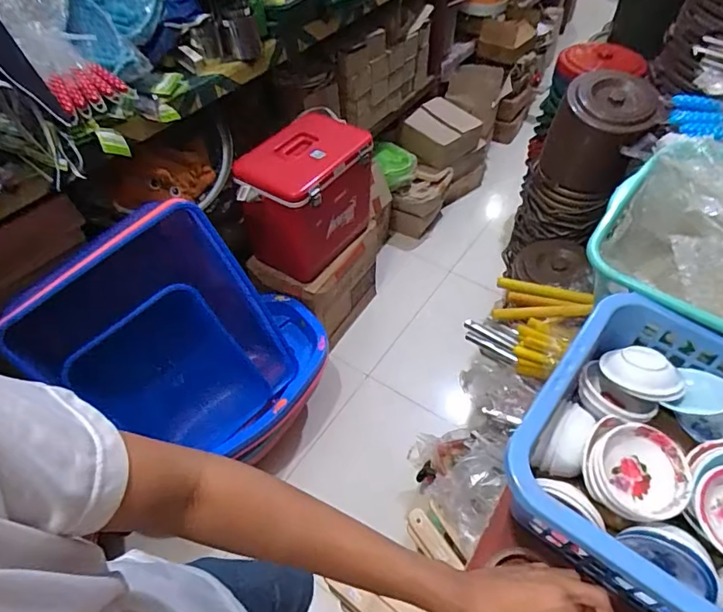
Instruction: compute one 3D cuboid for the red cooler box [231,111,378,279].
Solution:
[{"bbox_3d":[-0.154,-0.309,1.487,0.257,0.377,0.374,19,52,17],"label":"red cooler box"}]

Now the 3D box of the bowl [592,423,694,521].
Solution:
[{"bbox_3d":[0.284,0.171,0.507,0.086,0.040,0.086,0,63,0],"label":"bowl"}]

